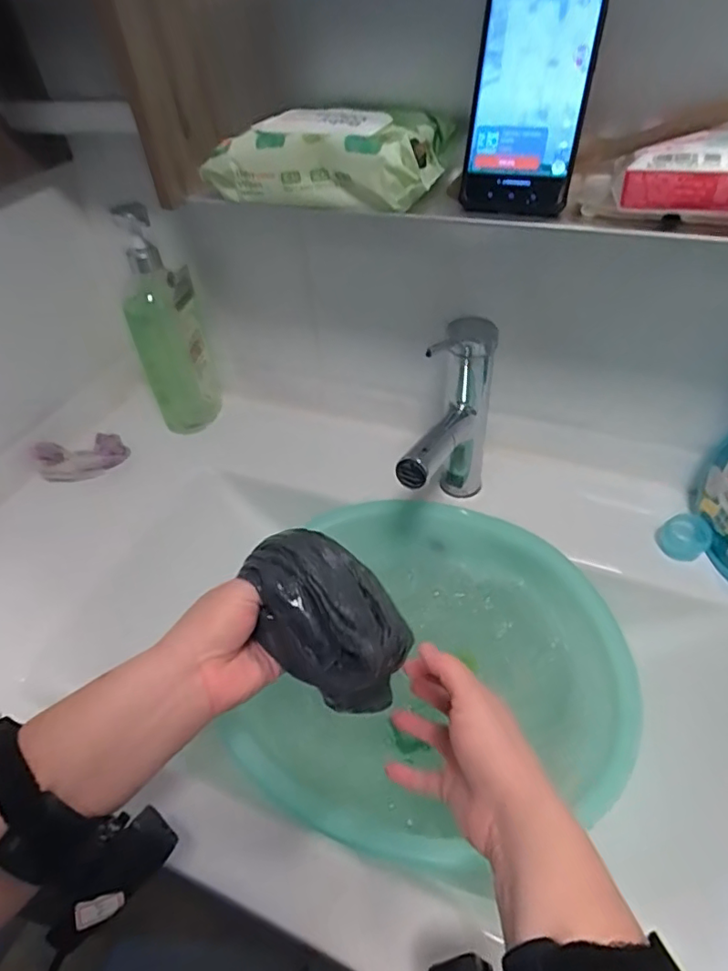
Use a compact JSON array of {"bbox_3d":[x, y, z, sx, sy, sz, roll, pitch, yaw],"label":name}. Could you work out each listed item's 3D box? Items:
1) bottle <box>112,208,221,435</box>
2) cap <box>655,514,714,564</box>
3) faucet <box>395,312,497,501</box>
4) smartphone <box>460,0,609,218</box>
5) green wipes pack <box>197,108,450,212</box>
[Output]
[{"bbox_3d":[-0.244,-0.195,0.708,0.089,0.285,0.074,-22,47,-16],"label":"bottle"},{"bbox_3d":[0.320,0.053,0.567,0.041,0.033,0.036,6,46,12],"label":"cap"},{"bbox_3d":[0.083,-0.032,0.549,0.046,0.196,0.164,12,47,17],"label":"faucet"},{"bbox_3d":[0.116,-0.281,0.392,0.079,0.165,0.014,16,28,20],"label":"smartphone"},{"bbox_3d":[-0.036,-0.271,0.464,0.201,0.052,0.098,13,47,18],"label":"green wipes pack"}]

